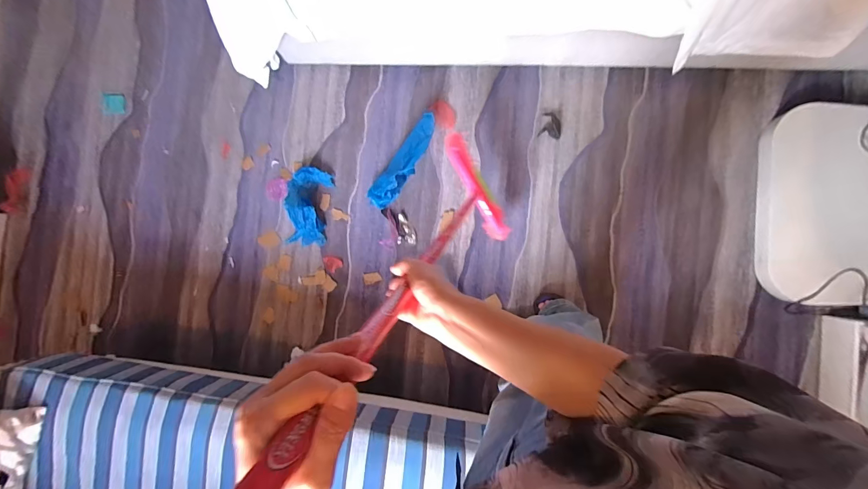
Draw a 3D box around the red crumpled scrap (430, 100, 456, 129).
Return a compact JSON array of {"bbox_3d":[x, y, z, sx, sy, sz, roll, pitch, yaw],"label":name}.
[{"bbox_3d":[0.035,-0.457,1.281,0.072,0.040,0.099,-33,83,6],"label":"red crumpled scrap"}]

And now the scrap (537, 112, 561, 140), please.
[{"bbox_3d":[0.397,-0.403,1.236,0.069,0.016,0.088,12,89,9],"label":"scrap"}]

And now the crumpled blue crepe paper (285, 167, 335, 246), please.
[{"bbox_3d":[-0.456,-0.142,1.312,0.168,0.078,0.279,-3,87,8],"label":"crumpled blue crepe paper"}]

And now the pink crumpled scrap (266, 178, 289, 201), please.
[{"bbox_3d":[-0.588,-0.204,1.369,0.083,0.007,0.088,-9,70,6],"label":"pink crumpled scrap"}]

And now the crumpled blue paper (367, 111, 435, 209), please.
[{"bbox_3d":[-0.098,-0.278,1.246,0.091,0.132,0.350,38,93,8],"label":"crumpled blue paper"}]

